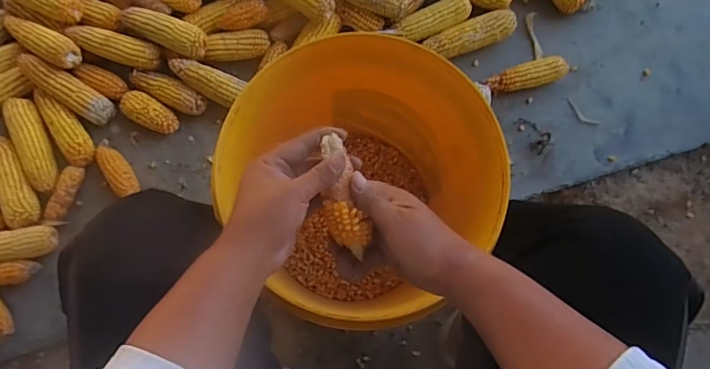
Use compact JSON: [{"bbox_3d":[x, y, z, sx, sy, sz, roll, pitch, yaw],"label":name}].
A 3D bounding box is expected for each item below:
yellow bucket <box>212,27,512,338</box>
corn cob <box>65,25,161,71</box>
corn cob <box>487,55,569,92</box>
[{"bbox_3d":[0.011,0.008,0.624,0.279,0.301,0.297,-19,80,-7],"label":"yellow bucket"},{"bbox_3d":[-0.414,-0.236,0.825,0.158,0.039,0.048,13,78,-1],"label":"corn cob"},{"bbox_3d":[0.312,-0.196,0.871,0.152,0.041,0.051,-19,80,-5],"label":"corn cob"}]

